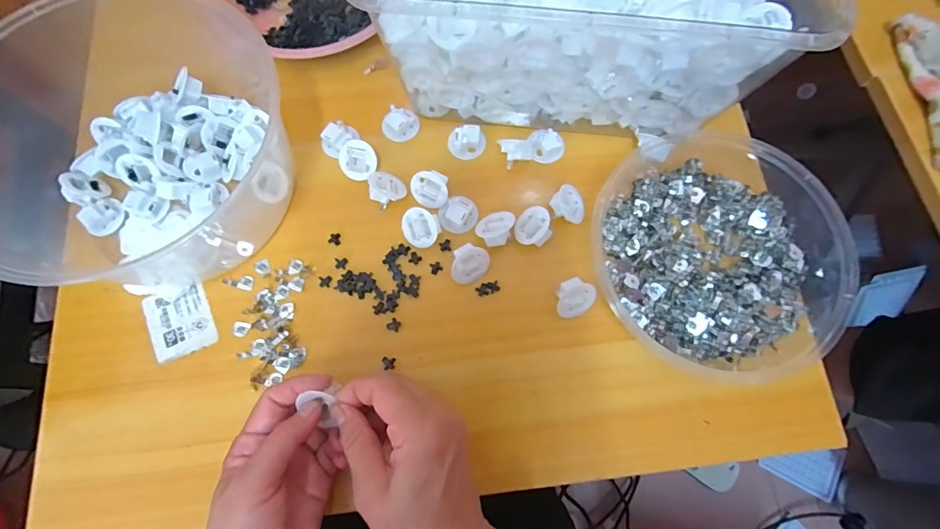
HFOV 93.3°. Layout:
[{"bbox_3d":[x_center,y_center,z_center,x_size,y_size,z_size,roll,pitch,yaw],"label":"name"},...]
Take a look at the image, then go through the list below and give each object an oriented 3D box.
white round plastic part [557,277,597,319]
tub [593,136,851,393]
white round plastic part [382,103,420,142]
[{"bbox_3d":[0.080,0.027,0.343,0.028,0.022,0.030,0,78,1],"label":"white round plastic part"},{"bbox_3d":[0.189,-0.009,0.339,0.178,0.043,0.198,-23,78,-4],"label":"tub"},{"bbox_3d":[-0.061,-0.124,0.392,0.026,0.015,0.030,31,80,8],"label":"white round plastic part"}]

